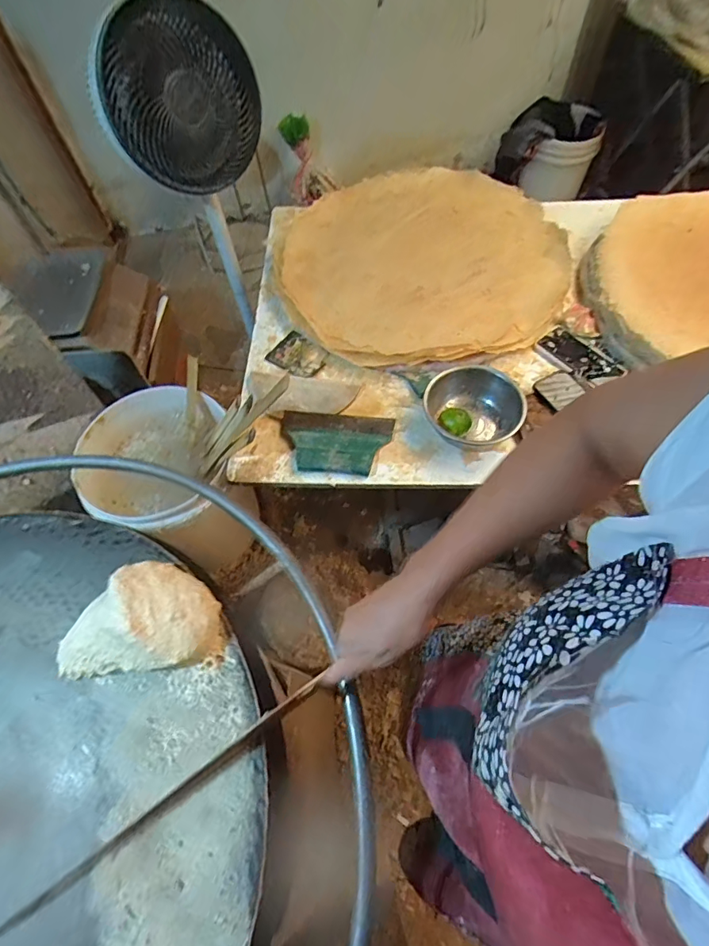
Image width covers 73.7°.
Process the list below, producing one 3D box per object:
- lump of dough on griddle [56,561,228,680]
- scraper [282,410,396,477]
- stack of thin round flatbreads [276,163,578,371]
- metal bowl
[{"bbox_3d":[-0.220,0.146,0.486,0.156,0.061,0.105,-4,61,1],"label":"lump of dough on griddle"},{"bbox_3d":[-0.034,-0.056,0.823,0.189,0.025,0.128,4,62,5],"label":"scraper"},{"bbox_3d":[0.140,-0.477,1.020,0.603,0.039,0.615,-31,64,-13],"label":"stack of thin round flatbreads"},{"bbox_3d":[0.210,-0.105,0.813,0.175,0.061,0.145,-4,61,1],"label":"metal bowl"}]

